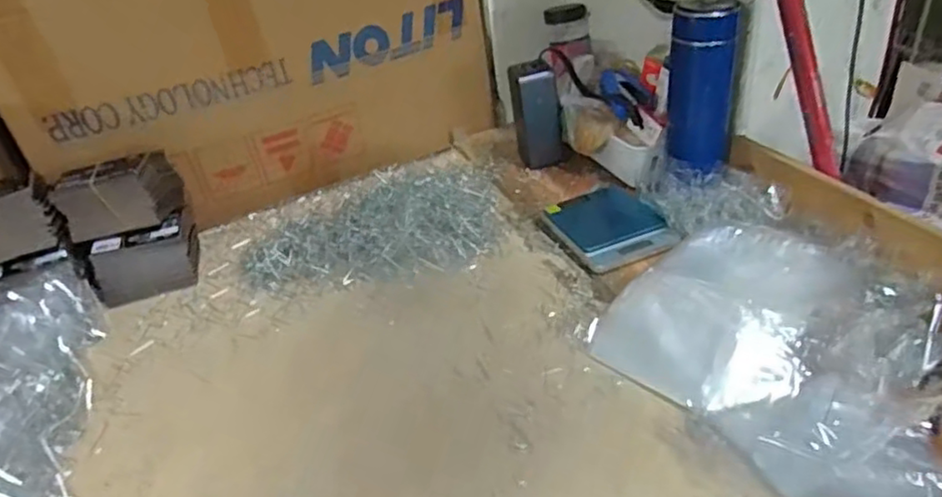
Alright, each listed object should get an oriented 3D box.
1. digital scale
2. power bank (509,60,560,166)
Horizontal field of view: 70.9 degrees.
[{"bbox_3d":[0.157,-0.024,0.732,0.120,0.021,0.128,-19,36,-17],"label":"digital scale"},{"bbox_3d":[0.083,-0.169,0.849,0.057,0.129,0.039,-11,35,-4],"label":"power bank"}]

